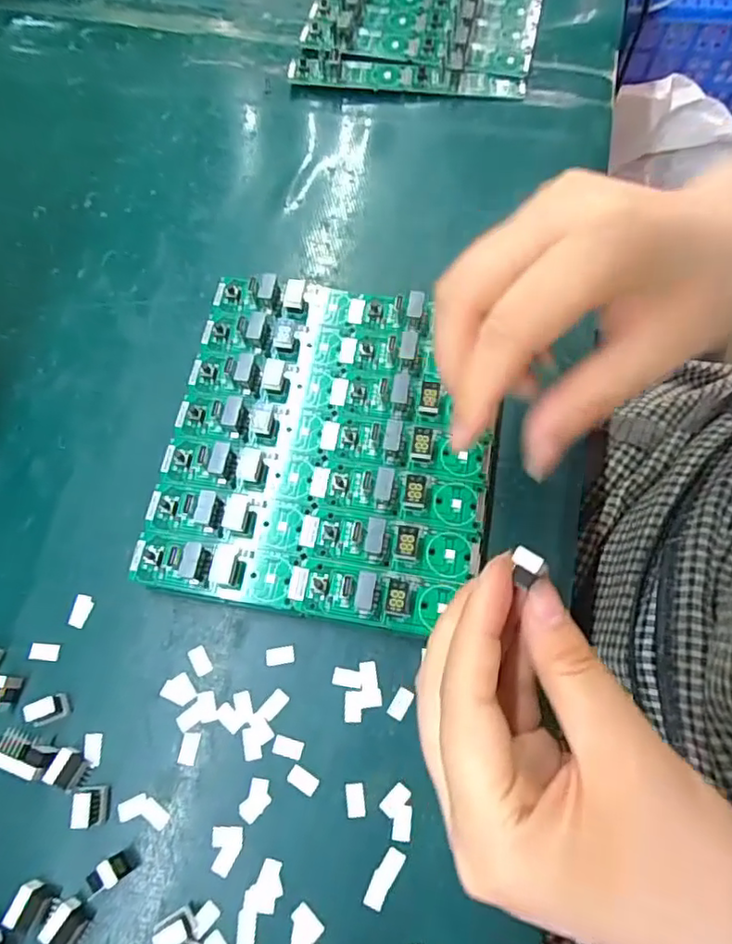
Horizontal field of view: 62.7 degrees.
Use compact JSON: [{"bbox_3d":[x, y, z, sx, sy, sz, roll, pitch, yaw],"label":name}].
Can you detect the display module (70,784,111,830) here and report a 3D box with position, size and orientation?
[{"bbox_3d":[-0.103,0.125,0.225,0.010,0.012,0.013,-5,71,0],"label":"display module"}]

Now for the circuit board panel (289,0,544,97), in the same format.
[{"bbox_3d":[0.037,-0.290,0.368,0.138,0.014,0.150,9,71,5],"label":"circuit board panel"}]

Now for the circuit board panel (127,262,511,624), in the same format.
[{"bbox_3d":[-0.016,-0.016,0.258,0.137,0.011,0.148,9,71,5],"label":"circuit board panel"}]

